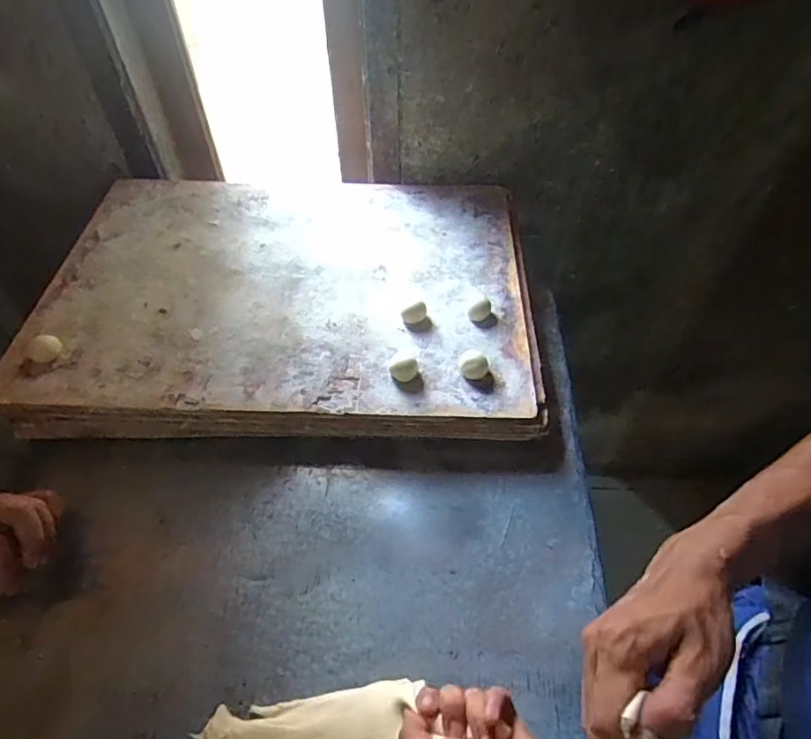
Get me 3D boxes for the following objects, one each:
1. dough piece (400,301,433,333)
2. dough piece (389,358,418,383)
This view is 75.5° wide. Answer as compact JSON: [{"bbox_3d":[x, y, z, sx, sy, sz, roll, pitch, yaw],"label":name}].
[{"bbox_3d":[0.015,-0.060,0.631,0.031,0.023,0.030,-23,56,-16],"label":"dough piece"},{"bbox_3d":[0.000,0.000,0.575,0.029,0.015,0.029,0,52,0],"label":"dough piece"}]

